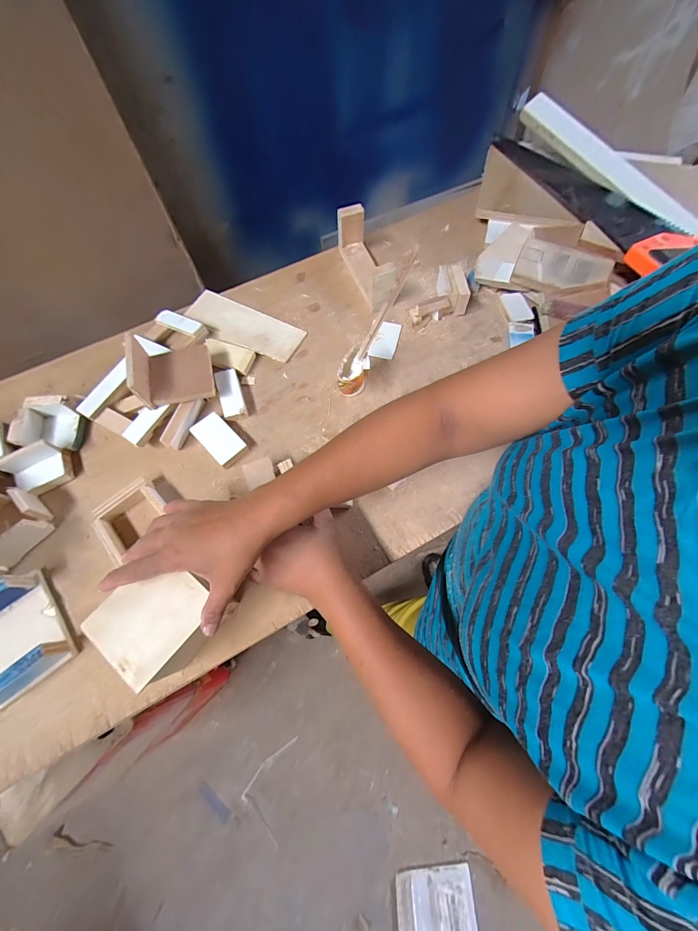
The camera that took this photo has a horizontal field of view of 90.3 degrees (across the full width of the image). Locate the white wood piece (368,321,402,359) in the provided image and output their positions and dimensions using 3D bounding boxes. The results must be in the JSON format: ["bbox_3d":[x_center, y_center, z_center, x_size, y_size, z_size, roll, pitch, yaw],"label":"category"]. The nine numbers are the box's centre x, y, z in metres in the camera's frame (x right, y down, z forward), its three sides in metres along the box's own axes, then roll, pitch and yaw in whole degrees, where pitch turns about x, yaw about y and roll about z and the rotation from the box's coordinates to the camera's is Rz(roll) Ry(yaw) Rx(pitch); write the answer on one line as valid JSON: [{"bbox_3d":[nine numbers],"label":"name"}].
[{"bbox_3d":[0.060,-0.203,0.558,0.037,0.010,0.070,18,70,9],"label":"white wood piece"}]

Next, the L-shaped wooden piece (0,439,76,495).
[{"bbox_3d":[-0.412,0.005,0.462,0.064,0.044,0.043,-32,70,-10],"label":"L-shaped wooden piece"}]

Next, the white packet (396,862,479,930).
[{"bbox_3d":[0.228,1.149,0.898,0.206,0.023,0.153,4,54,-10],"label":"white packet"}]

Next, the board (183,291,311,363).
[{"bbox_3d":[-0.174,-0.230,0.572,0.198,0.007,0.079,26,71,7],"label":"board"}]

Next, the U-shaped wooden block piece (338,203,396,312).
[{"bbox_3d":[0.031,-0.342,0.576,0.043,0.086,0.152,-21,69,-6],"label":"U-shaped wooden block piece"}]

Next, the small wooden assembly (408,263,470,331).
[{"bbox_3d":[0.143,-0.274,0.564,0.098,0.047,0.069,-20,69,-6],"label":"small wooden assembly"}]

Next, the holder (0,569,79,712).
[{"bbox_3d":[-0.385,0.196,0.388,0.099,0.054,0.117,-37,71,-12],"label":"holder"}]

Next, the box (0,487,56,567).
[{"bbox_3d":[-0.429,0.076,0.435,0.075,0.038,0.081,40,75,16],"label":"box"}]

